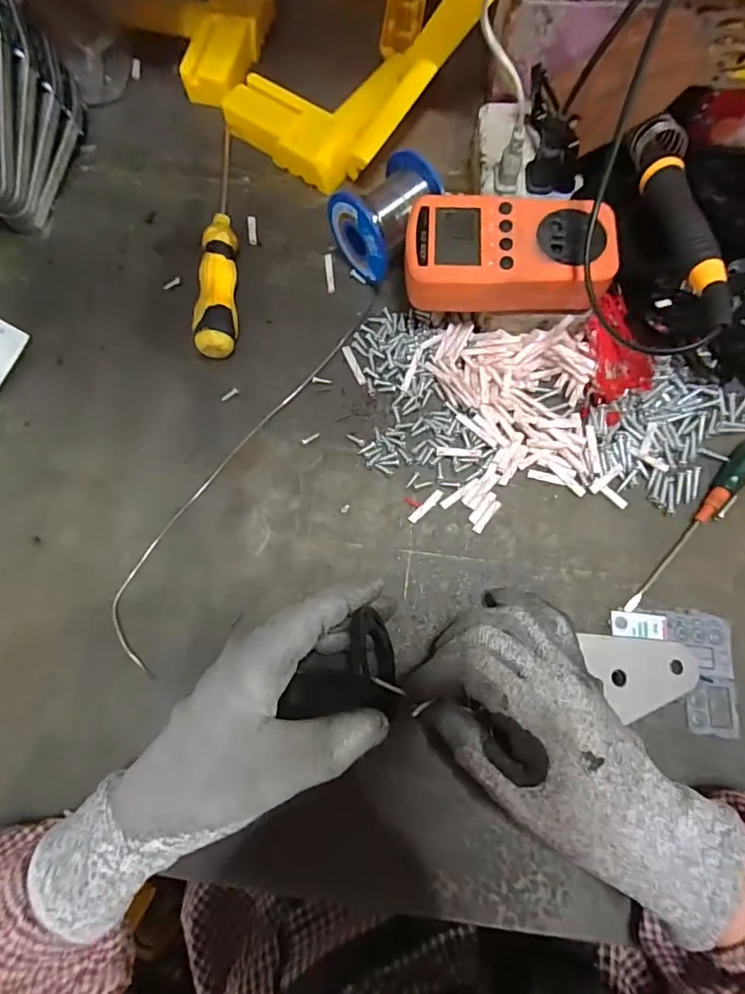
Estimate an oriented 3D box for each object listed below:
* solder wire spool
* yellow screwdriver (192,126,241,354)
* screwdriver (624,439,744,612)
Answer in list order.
[{"bbox_3d":[0.010,-0.202,0.357,0.054,0.060,0.068,43,80,12],"label":"solder wire spool"},{"bbox_3d":[-0.115,-0.202,0.379,0.026,0.026,0.211,-2,74,1],"label":"yellow screwdriver"},{"bbox_3d":[0.210,0.016,0.315,0.018,0.015,0.145,40,79,11],"label":"screwdriver"}]

